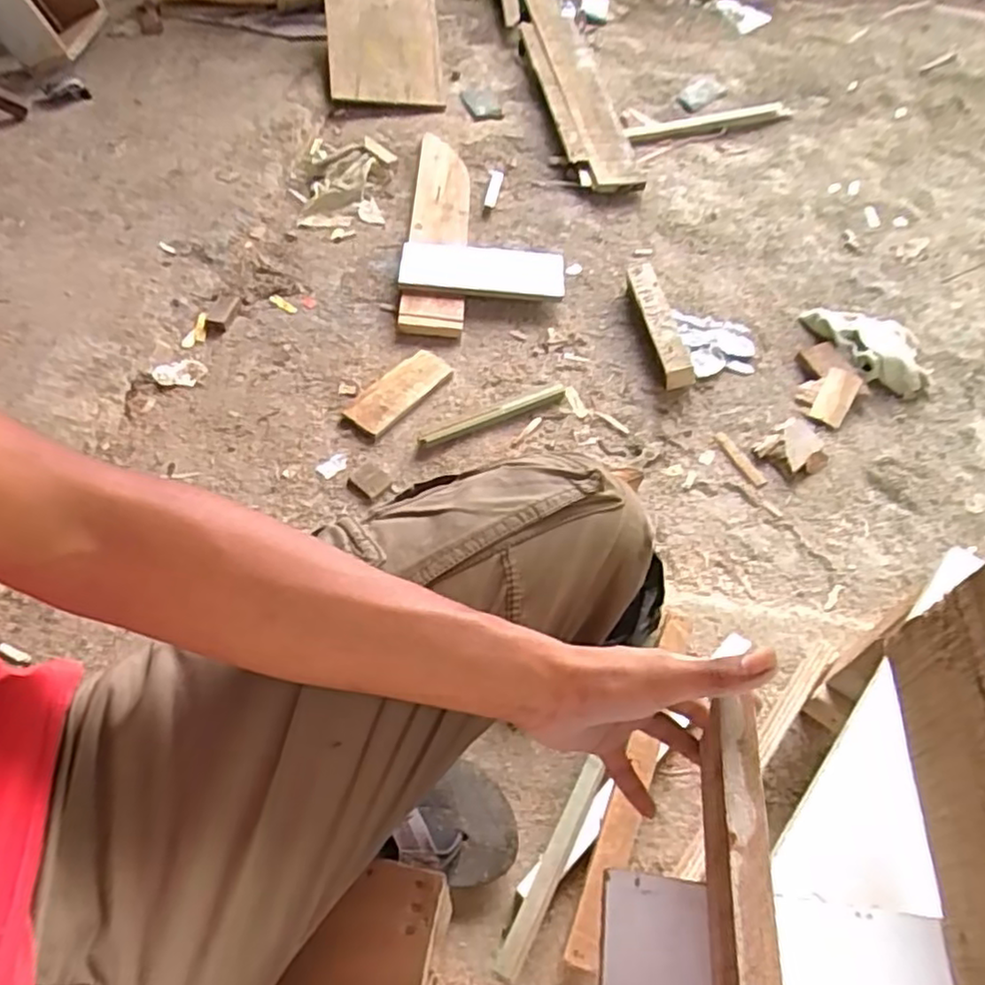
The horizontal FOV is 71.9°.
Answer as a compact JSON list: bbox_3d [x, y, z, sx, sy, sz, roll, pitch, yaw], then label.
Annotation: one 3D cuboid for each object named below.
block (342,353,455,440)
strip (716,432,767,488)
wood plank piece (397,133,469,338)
[{"bbox_3d":[-0.134,-0.145,0.975,0.075,0.012,0.166,36,60,20],"label":"block"},{"bbox_3d":[0.349,-0.047,0.958,0.018,0.006,0.102,-20,58,-17],"label":"strip"},{"bbox_3d":[-0.094,-0.477,1.190,0.100,0.033,0.541,2,55,-2],"label":"wood plank piece"}]

